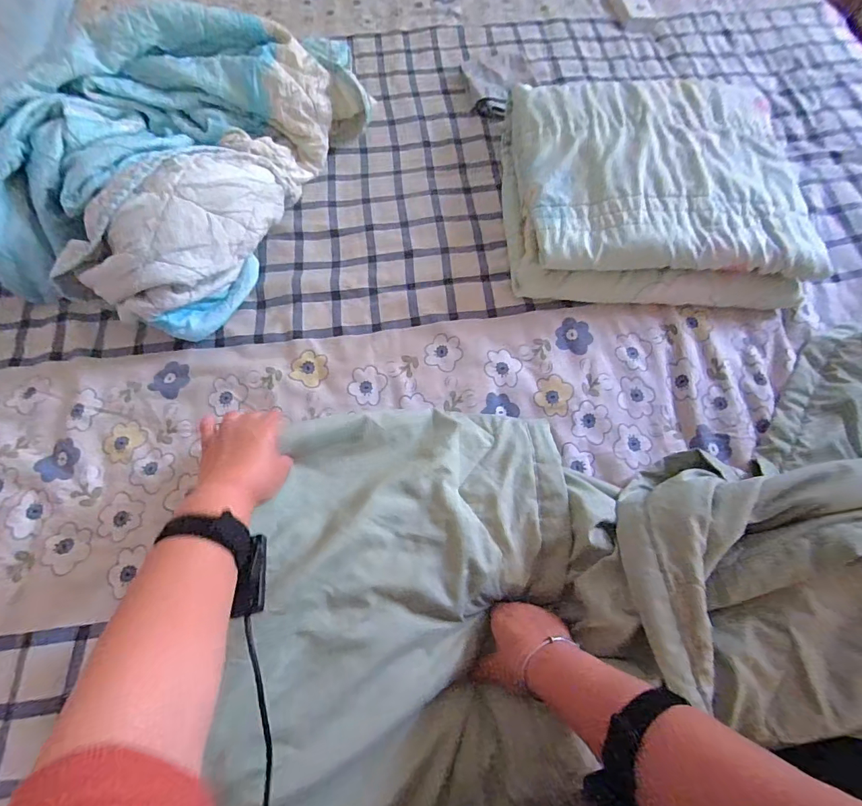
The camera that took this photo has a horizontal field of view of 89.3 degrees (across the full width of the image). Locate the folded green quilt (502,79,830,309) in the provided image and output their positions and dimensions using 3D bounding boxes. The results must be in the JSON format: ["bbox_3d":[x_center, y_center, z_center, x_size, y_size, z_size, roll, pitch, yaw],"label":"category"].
[{"bbox_3d":[0.344,-0.346,0.695,0.425,0.107,0.380,1,68,-1],"label":"folded green quilt"}]

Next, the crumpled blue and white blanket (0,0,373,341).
[{"bbox_3d":[-0.385,-0.375,0.659,0.351,0.182,0.556,23,69,8],"label":"crumpled blue and white blanket"}]

